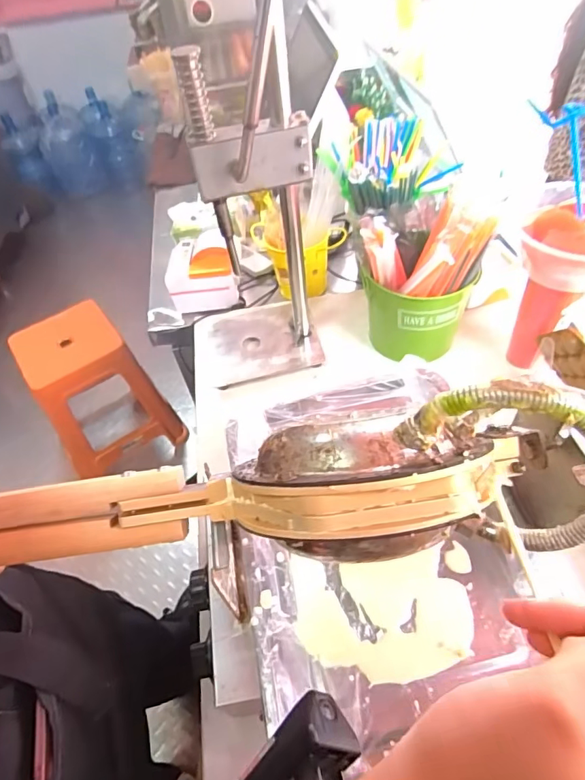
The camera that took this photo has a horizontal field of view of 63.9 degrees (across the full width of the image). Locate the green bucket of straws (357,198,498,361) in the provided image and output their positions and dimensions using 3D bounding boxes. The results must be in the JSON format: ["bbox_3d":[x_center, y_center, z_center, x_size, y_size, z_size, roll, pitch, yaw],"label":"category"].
[{"bbox_3d":[0.175,-0.156,0.646,0.146,0.222,0.150,-3,50,4],"label":"green bucket of straws"}]

